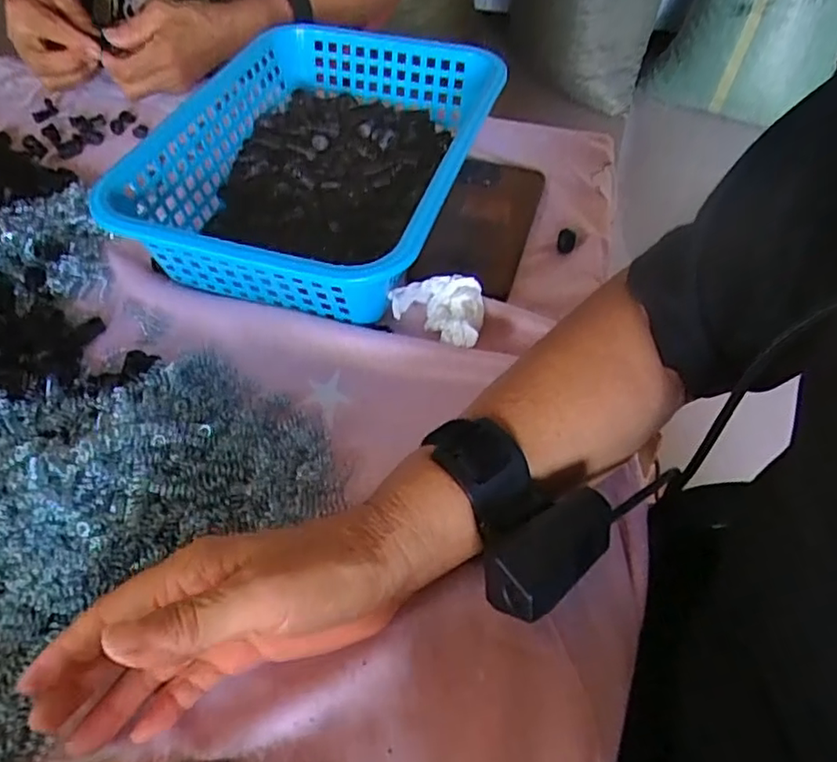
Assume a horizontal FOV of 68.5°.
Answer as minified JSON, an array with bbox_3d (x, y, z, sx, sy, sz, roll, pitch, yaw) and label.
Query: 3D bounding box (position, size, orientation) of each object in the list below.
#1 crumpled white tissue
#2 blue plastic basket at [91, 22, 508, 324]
[{"bbox_3d":[0.016,-0.050,0.420,0.062,0.025,0.046,20,55,15],"label":"crumpled white tissue"},{"bbox_3d":[-0.069,-0.169,0.483,0.214,0.079,0.305,15,54,11],"label":"blue plastic basket"}]

